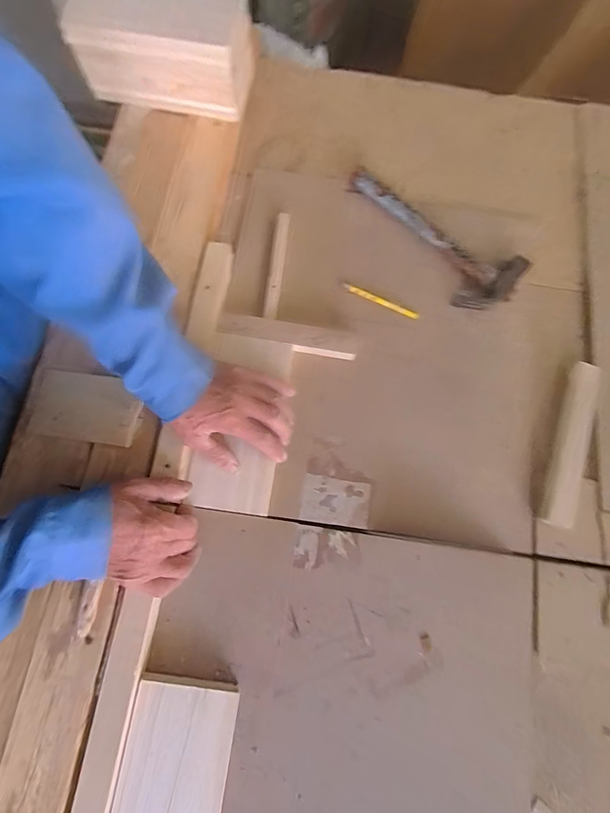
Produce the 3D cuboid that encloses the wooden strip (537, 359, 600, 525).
[{"bbox_3d":[0.345,0.048,0.507,0.044,0.013,0.216,20,78,2],"label":"wooden strip"}]

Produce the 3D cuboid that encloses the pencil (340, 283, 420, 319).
[{"bbox_3d":[0.105,-0.149,0.558,0.117,0.005,0.010,24,100,2],"label":"pencil"}]

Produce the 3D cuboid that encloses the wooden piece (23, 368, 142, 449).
[{"bbox_3d":[-0.262,0.001,0.471,0.129,0.012,0.079,9,75,0],"label":"wooden piece"}]

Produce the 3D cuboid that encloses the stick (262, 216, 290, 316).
[{"bbox_3d":[-0.040,-0.196,0.551,0.019,0.015,0.167,6,74,0],"label":"stick"}]

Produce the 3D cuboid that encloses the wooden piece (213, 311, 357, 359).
[{"bbox_3d":[-0.022,-0.093,0.528,0.182,0.031,0.032,10,74,1],"label":"wooden piece"}]

